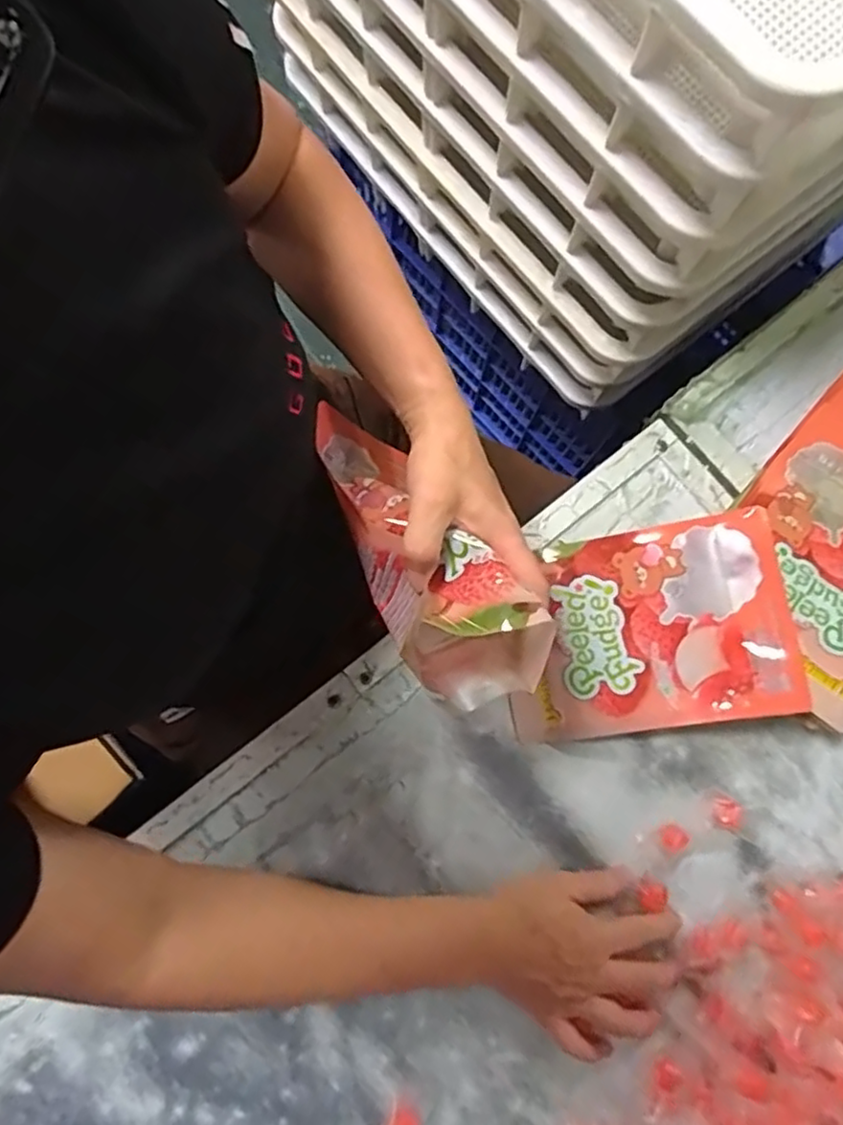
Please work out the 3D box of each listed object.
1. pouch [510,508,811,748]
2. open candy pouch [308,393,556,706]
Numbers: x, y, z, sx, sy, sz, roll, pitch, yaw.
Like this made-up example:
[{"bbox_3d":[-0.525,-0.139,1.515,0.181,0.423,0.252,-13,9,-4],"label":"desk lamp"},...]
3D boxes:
[{"bbox_3d":[0.181,0.058,0.532,0.212,0.030,0.167,-9,82,13],"label":"pouch"},{"bbox_3d":[-0.009,-0.007,0.428,0.077,0.084,0.219,-34,68,-7],"label":"open candy pouch"}]

